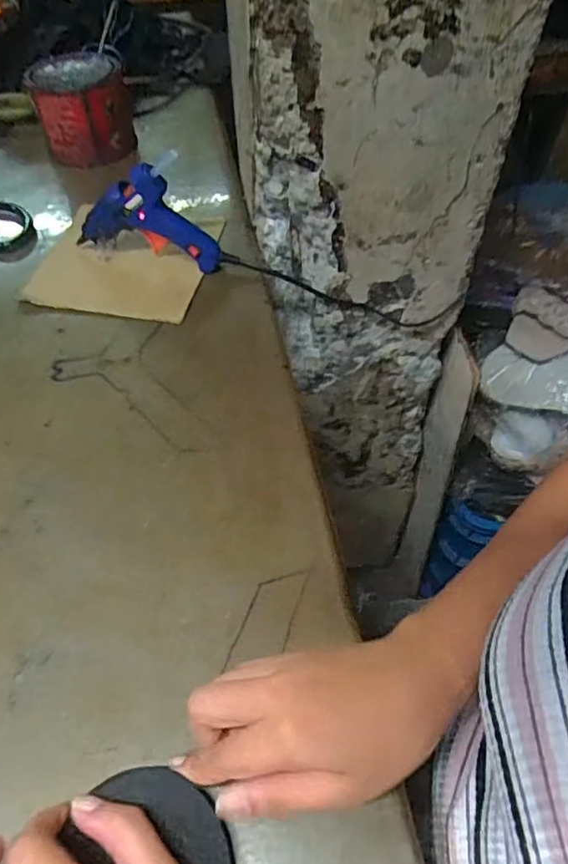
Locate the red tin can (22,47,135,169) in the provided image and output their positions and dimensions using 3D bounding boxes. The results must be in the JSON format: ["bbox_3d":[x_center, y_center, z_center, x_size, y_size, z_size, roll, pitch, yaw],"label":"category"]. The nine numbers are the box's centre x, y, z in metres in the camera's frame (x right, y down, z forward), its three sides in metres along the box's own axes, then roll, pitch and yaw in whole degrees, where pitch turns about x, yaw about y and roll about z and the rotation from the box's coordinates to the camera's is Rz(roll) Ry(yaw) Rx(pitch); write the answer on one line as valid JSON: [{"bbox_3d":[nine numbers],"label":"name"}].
[{"bbox_3d":[-0.231,-0.380,0.679,0.105,0.081,0.103,-14,53,-9],"label":"red tin can"}]

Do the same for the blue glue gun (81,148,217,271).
[{"bbox_3d":[-0.128,-0.195,0.532,0.133,0.099,0.024,7,52,7],"label":"blue glue gun"}]

